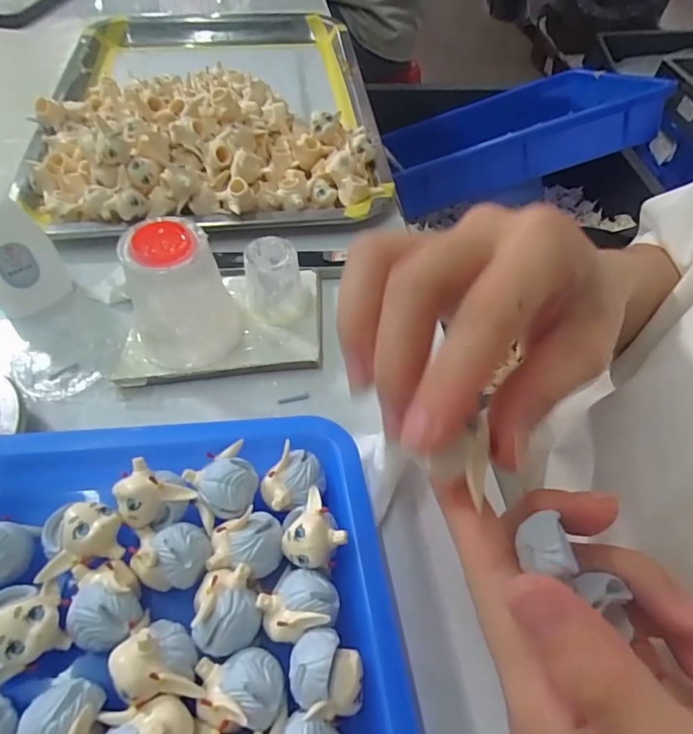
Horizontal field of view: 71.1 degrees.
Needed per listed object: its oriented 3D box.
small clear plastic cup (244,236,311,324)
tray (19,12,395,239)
[{"bbox_3d":[-0.038,-0.048,0.270,0.033,0.036,0.030,-3,54,-5],"label":"small clear plastic cup"},{"bbox_3d":[-0.115,-0.237,0.412,0.256,0.056,0.349,-4,55,-6],"label":"tray"}]

